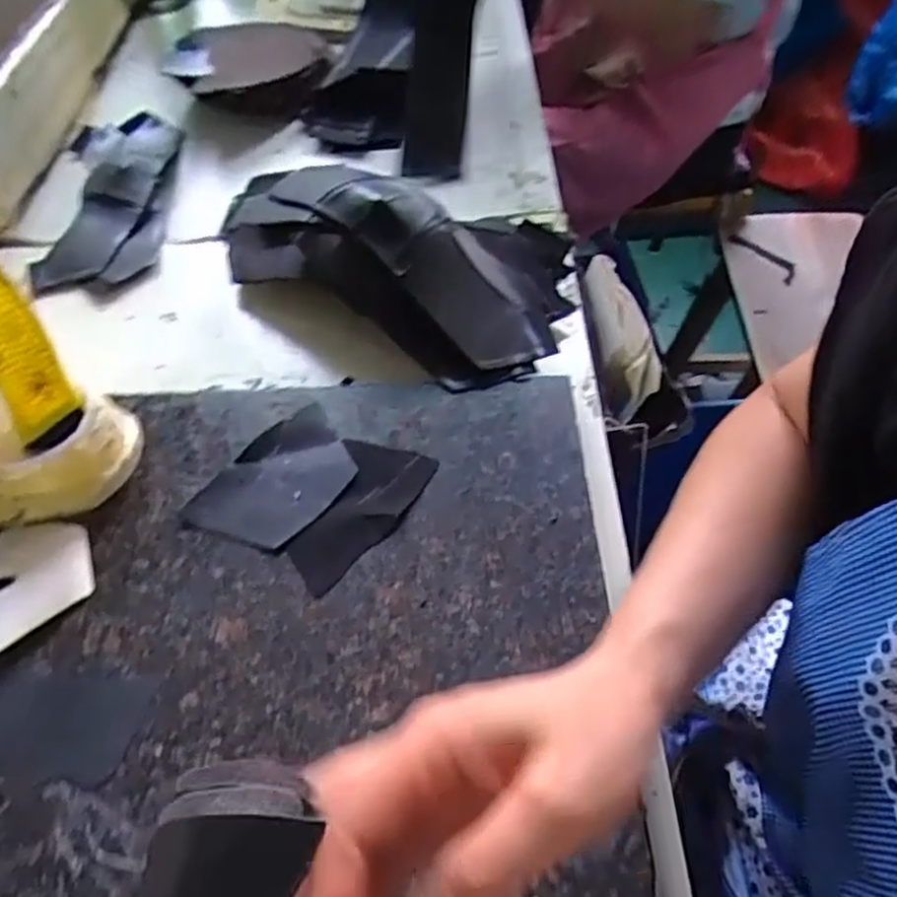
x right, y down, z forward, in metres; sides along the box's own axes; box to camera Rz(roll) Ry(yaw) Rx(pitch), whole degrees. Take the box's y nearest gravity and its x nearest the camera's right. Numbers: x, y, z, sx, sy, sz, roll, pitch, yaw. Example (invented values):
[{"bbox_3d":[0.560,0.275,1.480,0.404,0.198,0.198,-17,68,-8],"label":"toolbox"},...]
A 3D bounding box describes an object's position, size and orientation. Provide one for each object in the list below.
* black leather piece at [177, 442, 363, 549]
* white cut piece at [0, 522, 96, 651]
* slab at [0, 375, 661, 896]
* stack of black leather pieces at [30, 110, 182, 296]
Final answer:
[{"bbox_3d":[-0.109,0.028,0.453,0.102,0.006,0.065,-36,62,-19],"label":"black leather piece"},{"bbox_3d":[-0.240,0.078,0.417,0.058,0.010,0.077,-10,53,-4],"label":"white cut piece"},{"bbox_3d":[-0.083,0.159,0.365,0.348,0.026,0.482,-2,53,2],"label":"slab"},{"bbox_3d":[-0.323,-0.249,0.677,0.107,0.021,0.259,-9,53,-3],"label":"stack of black leather pieces"}]

